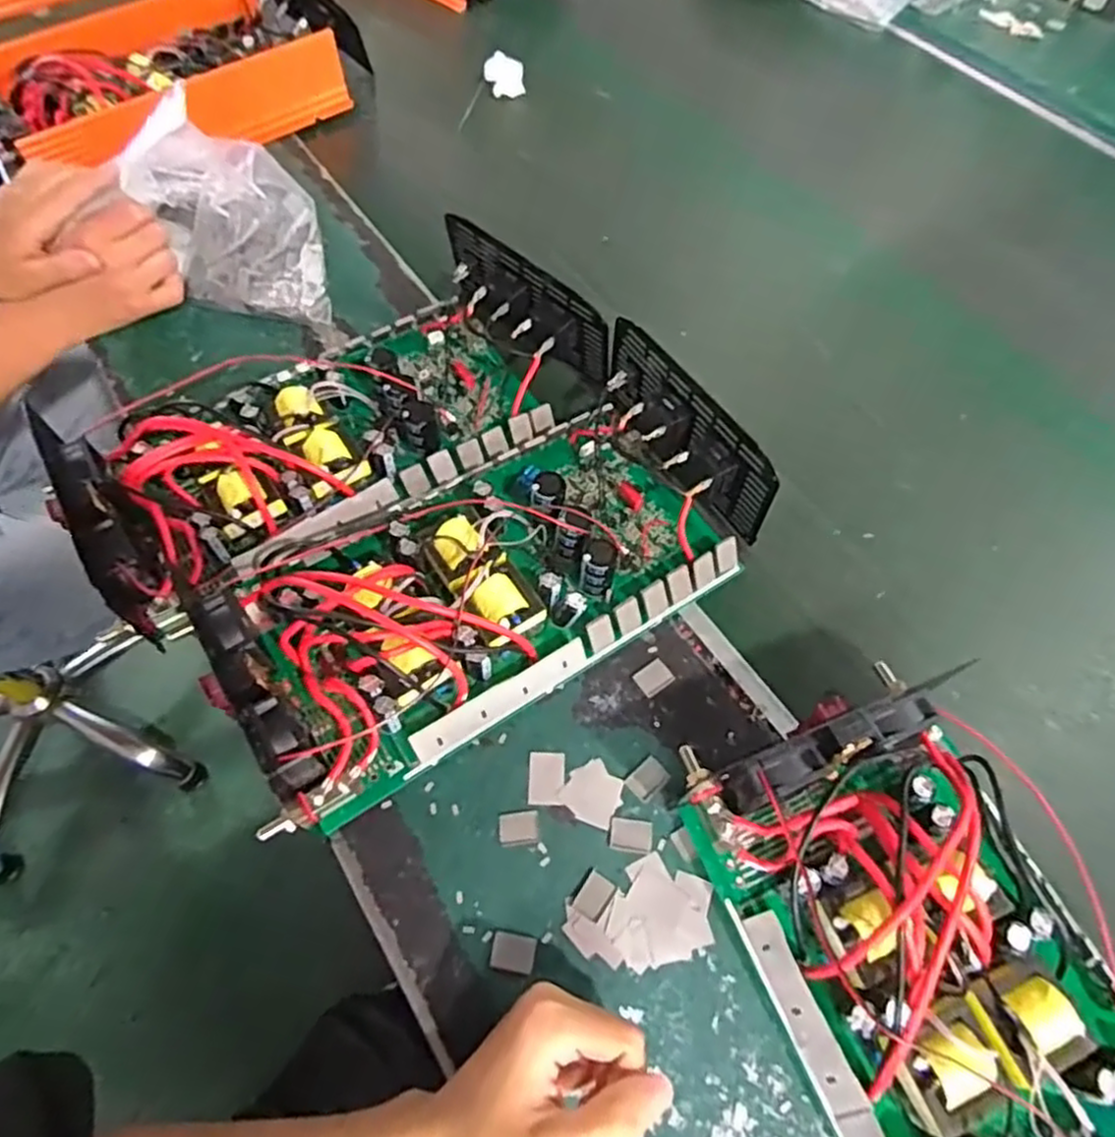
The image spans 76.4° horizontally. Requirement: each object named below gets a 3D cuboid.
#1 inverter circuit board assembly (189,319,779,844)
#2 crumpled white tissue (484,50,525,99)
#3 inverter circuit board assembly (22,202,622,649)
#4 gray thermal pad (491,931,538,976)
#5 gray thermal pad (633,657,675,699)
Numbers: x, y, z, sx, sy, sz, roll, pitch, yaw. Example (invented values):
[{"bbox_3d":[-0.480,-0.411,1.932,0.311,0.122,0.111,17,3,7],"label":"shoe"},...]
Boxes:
[{"bbox_3d":[-0.043,-0.012,0.490,0.384,0.075,0.200,-33,66,-19],"label":"inverter circuit board assembly"},{"bbox_3d":[-0.064,-0.598,0.858,0.047,0.038,0.033,-5,60,-5],"label":"crumpled white tissue"},{"bbox_3d":[-0.168,-0.134,0.558,0.410,0.075,0.208,-28,65,-17],"label":"inverter circuit board assembly"},{"bbox_3d":[-0.024,0.216,0.397,0.024,0.004,0.019,10,60,4],"label":"gray thermal pad"},{"bbox_3d":[0.066,0.074,0.481,0.024,0.004,0.020,-33,66,-19],"label":"gray thermal pad"}]

